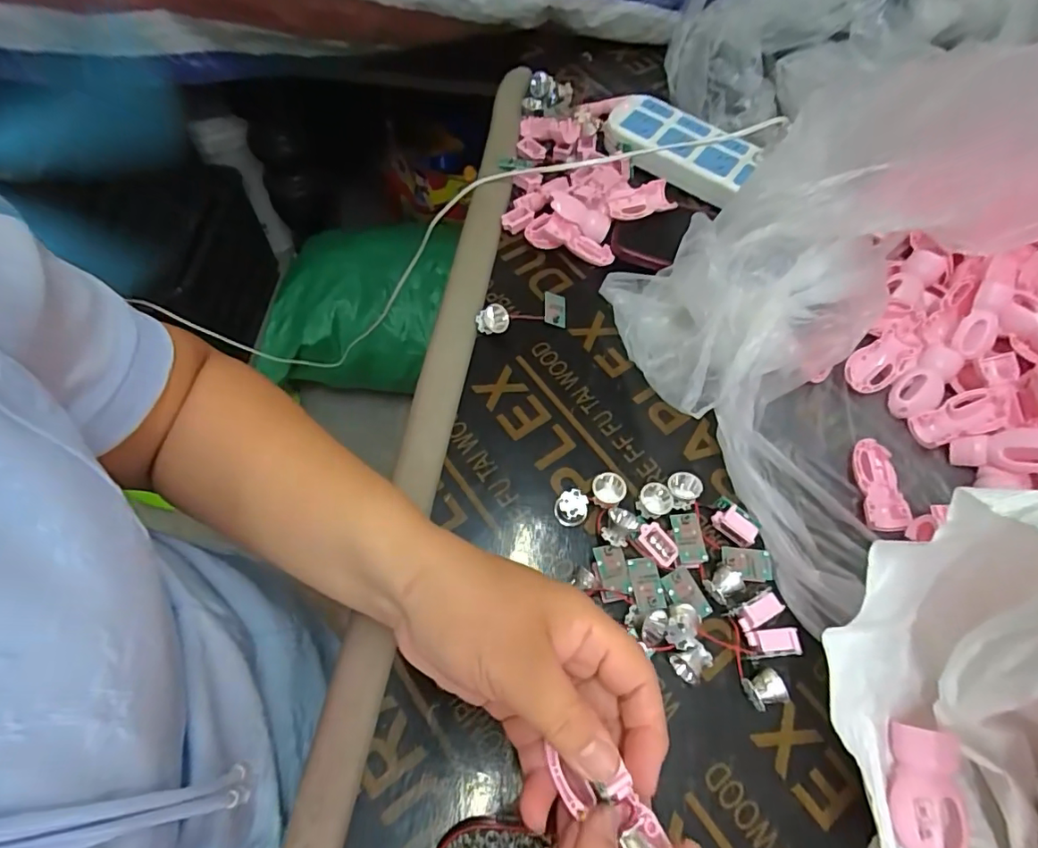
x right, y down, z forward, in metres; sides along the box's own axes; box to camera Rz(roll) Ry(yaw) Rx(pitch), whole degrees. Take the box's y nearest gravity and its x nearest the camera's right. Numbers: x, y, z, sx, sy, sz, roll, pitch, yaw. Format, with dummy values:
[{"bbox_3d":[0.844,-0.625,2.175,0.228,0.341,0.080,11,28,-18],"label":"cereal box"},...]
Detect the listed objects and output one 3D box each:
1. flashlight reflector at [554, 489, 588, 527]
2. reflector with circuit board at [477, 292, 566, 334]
[{"bbox_3d":[0.036,0.059,0.375,0.022,0.017,0.021,1,63,-2],"label":"flashlight reflector"},{"bbox_3d":[0.003,-0.094,0.445,0.079,0.023,0.035,-13,65,-9],"label":"reflector with circuit board"}]

